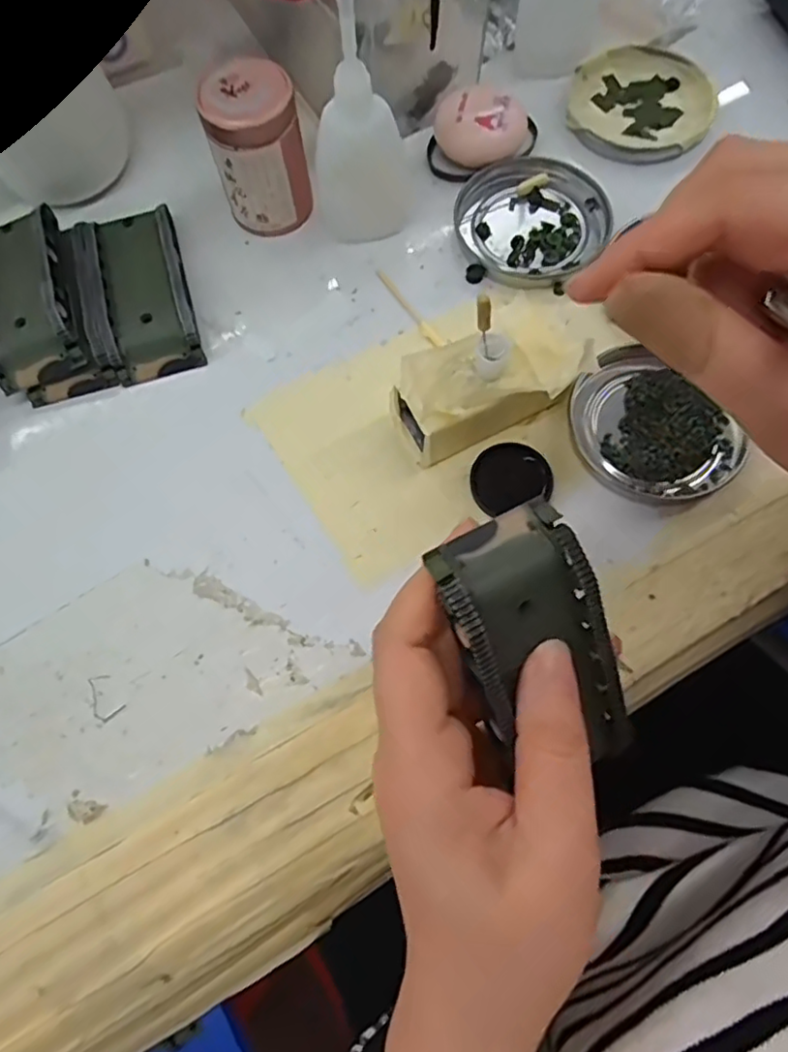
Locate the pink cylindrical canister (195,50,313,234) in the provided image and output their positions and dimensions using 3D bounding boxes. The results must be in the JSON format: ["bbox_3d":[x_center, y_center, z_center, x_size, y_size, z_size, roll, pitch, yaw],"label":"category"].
[{"bbox_3d":[-0.067,-0.185,0.312,0.043,0.066,0.040,0,72,0],"label":"pink cylindrical canister"}]

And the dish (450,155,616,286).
[{"bbox_3d":[0.071,-0.161,0.331,0.078,0.008,0.076,0,72,0],"label":"dish"}]

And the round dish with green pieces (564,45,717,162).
[{"bbox_3d":[0.137,-0.240,0.355,0.075,0.015,0.078,0,72,0],"label":"round dish with green pieces"}]

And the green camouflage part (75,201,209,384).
[{"bbox_3d":[-0.129,-0.119,0.317,0.049,0.018,0.094,-18,73,-5],"label":"green camouflage part"}]

